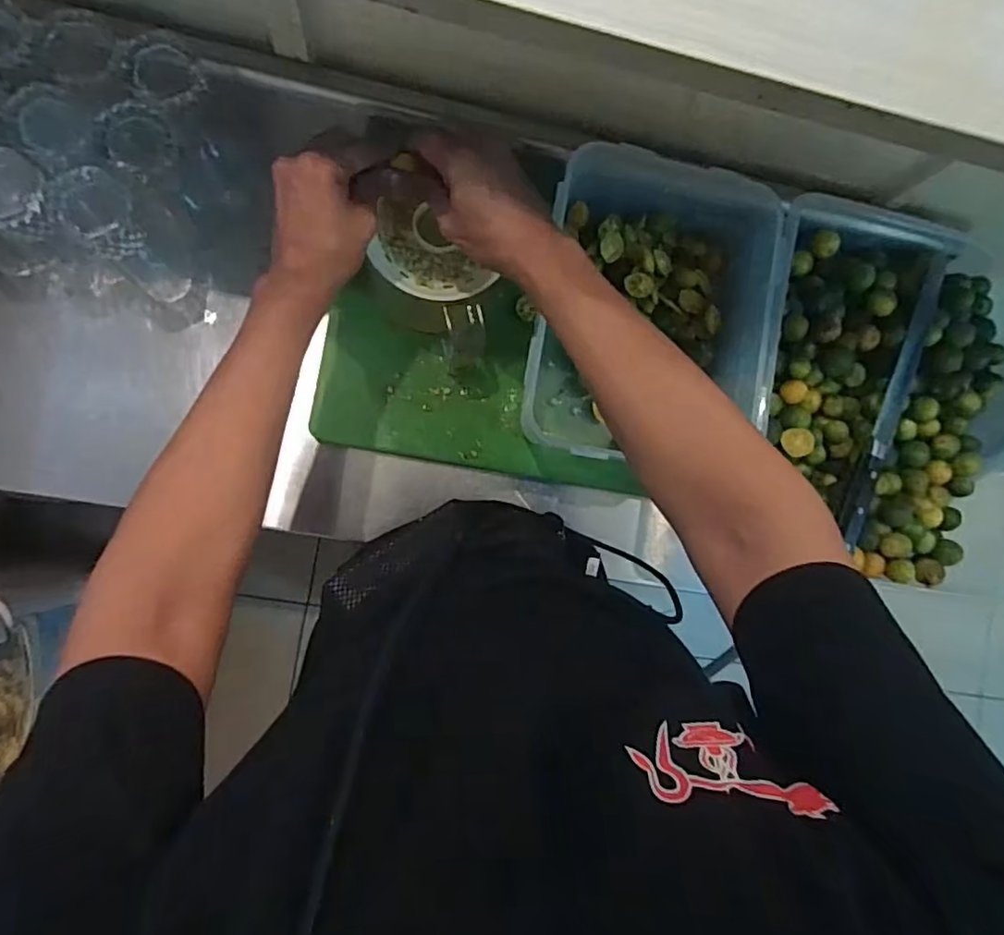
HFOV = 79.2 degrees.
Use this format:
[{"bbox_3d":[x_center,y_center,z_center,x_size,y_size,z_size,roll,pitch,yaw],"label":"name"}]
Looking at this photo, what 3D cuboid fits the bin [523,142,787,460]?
[{"bbox_3d":[0.140,-0.158,0.598,0.213,0.106,0.265,11,86,-7],"label":"bin"}]

